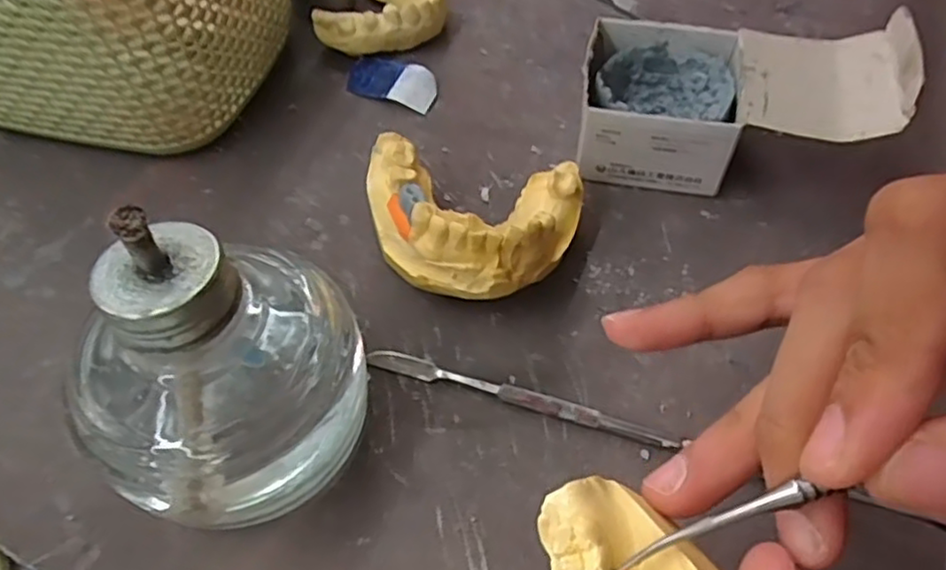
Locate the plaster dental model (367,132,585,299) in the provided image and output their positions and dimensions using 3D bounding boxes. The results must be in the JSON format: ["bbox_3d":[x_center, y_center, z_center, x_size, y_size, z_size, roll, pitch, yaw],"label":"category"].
[{"bbox_3d":[0.000,-0.021,0.227,0.072,0.040,0.057,2,56,2],"label":"plaster dental model"}]

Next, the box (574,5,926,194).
[{"bbox_3d":[0.094,-0.069,0.254,0.107,0.049,0.057,9,57,6],"label":"box"}]

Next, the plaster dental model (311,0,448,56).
[{"bbox_3d":[-0.044,-0.128,0.310,0.057,0.019,0.051,-12,57,-8],"label":"plaster dental model"}]

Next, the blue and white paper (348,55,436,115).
[{"bbox_3d":[-0.035,-0.087,0.292,0.041,0.007,0.020,21,59,14],"label":"blue and white paper"}]

